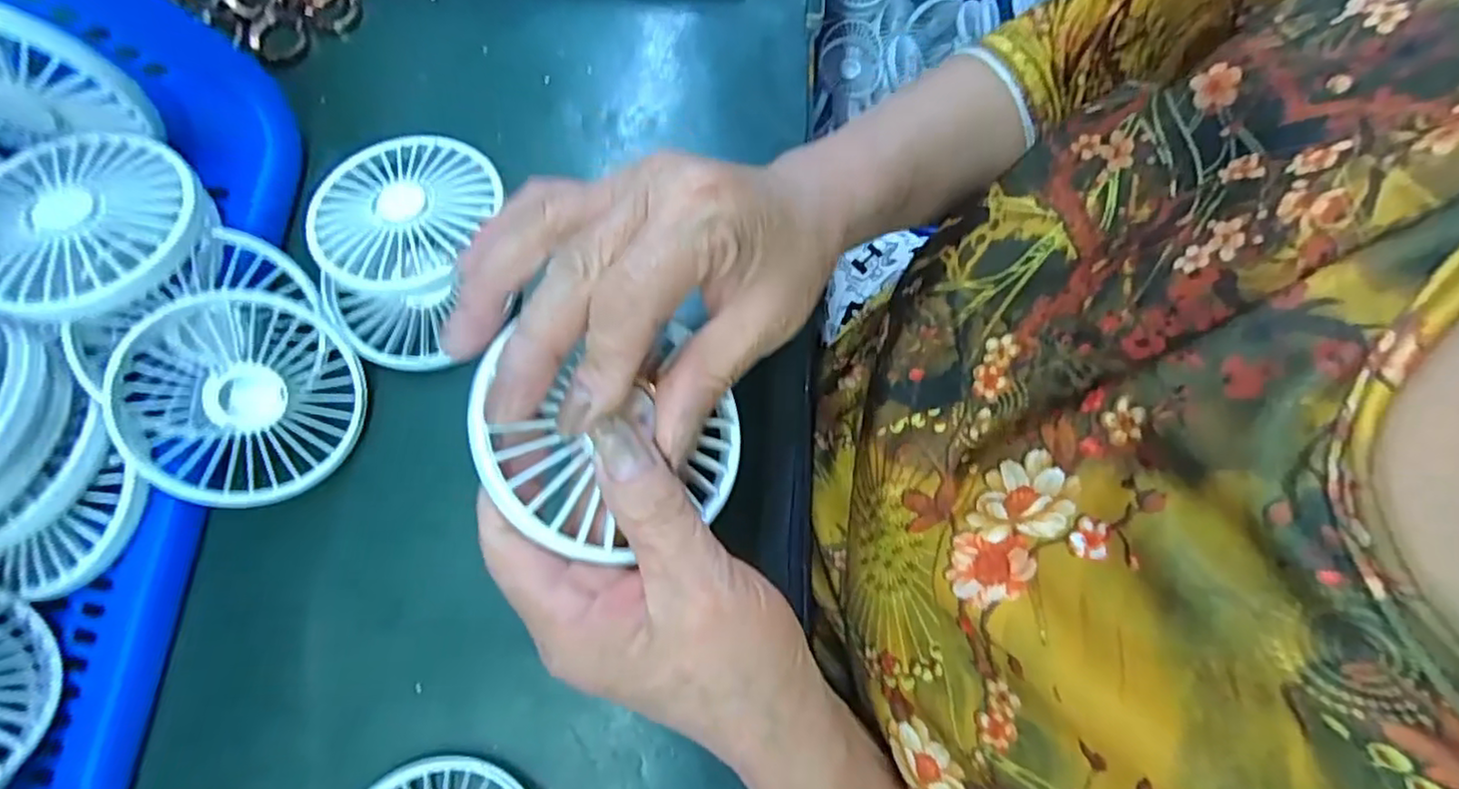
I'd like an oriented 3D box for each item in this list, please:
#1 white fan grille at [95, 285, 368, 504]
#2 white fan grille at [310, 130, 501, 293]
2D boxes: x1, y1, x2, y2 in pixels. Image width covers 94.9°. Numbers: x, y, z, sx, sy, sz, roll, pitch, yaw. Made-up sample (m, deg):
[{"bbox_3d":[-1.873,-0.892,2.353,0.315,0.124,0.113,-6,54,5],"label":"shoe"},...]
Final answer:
[{"bbox_3d":[-0.207,0.001,0.287,0.086,0.012,0.087,6,83,-27],"label":"white fan grille"},{"bbox_3d":[-0.151,-0.085,0.316,0.075,0.029,0.083,23,79,4],"label":"white fan grille"}]

